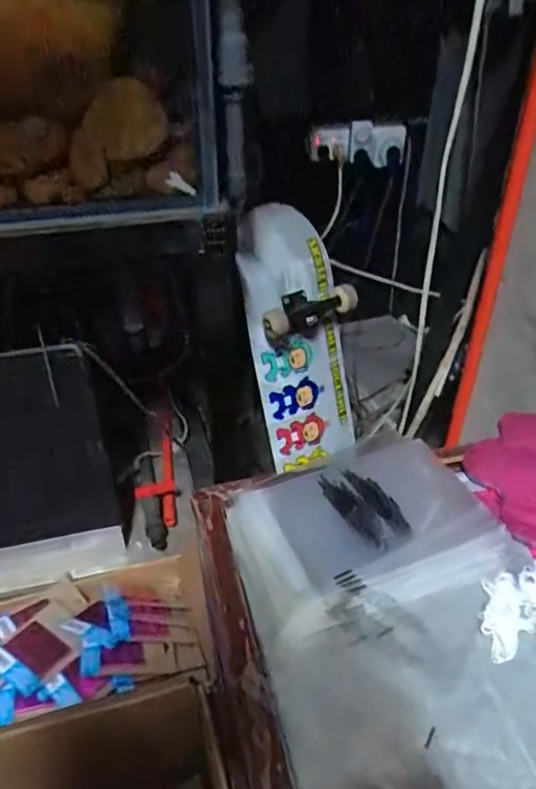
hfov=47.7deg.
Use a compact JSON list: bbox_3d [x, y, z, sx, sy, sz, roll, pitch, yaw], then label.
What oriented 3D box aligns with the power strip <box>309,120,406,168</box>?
[{"bbox_3d":[0.234,-0.657,1.594,0.290,0.100,0.061,-13,38,-18],"label":"power strip"}]

